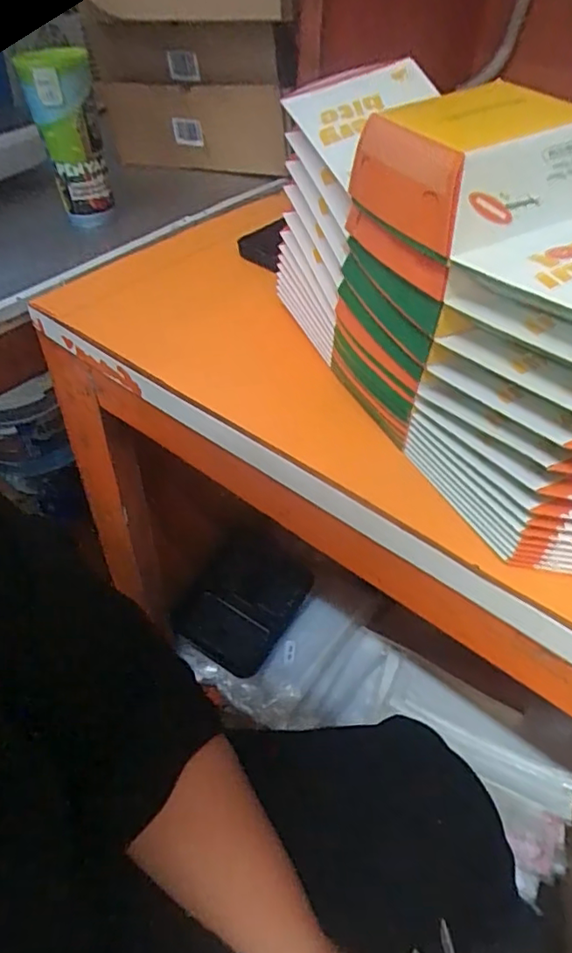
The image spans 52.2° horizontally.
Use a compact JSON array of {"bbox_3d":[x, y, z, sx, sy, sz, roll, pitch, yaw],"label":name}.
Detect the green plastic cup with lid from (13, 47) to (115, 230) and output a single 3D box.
[{"bbox_3d":[-0.233,-0.362,0.631,0.068,0.159,0.058,-11,47,-11],"label":"green plastic cup with lid"}]

